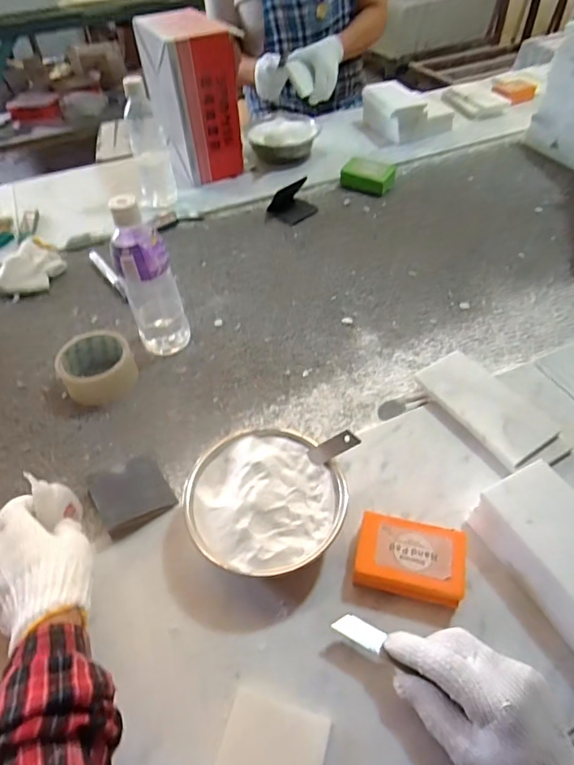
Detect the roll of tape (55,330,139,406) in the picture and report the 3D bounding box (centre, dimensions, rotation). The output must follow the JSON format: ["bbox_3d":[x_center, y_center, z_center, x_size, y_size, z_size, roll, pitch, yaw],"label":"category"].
[{"bbox_3d":[-0.237,-0.019,0.594,0.087,0.045,0.084,1,48,-1],"label":"roll of tape"}]

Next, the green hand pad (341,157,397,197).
[{"bbox_3d":[0.161,-0.411,0.935,0.101,0.037,0.074,17,50,13],"label":"green hand pad"}]

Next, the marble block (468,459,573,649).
[{"bbox_3d":[0.242,0.154,0.409,0.082,0.055,0.152,-19,51,-18],"label":"marble block"}]

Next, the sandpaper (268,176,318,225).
[{"bbox_3d":[0.015,-0.339,0.876,0.071,0.044,0.086,33,54,25],"label":"sandpaper"}]

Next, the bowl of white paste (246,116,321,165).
[{"bbox_3d":[-0.007,-0.530,1.027,0.144,0.061,0.143,1,48,-1],"label":"bowl of white paste"}]

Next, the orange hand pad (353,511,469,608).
[{"bbox_3d":[0.110,0.159,0.423,0.092,0.033,0.062,11,48,7],"label":"orange hand pad"}]

